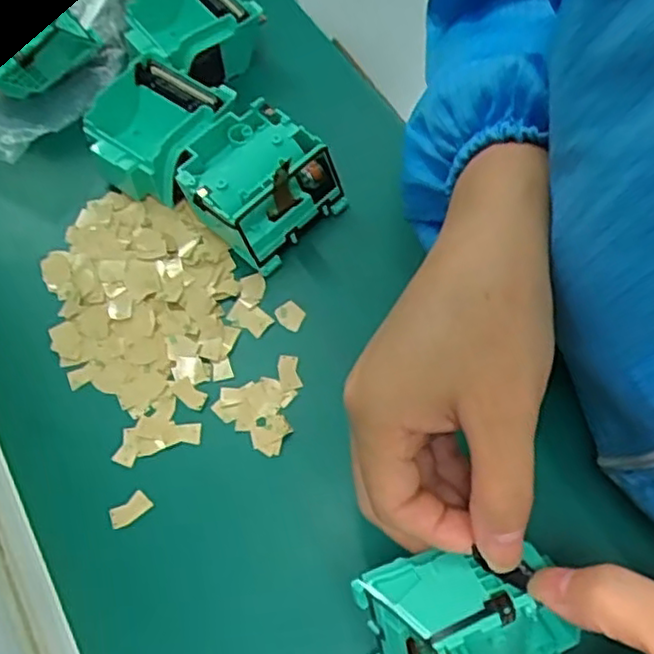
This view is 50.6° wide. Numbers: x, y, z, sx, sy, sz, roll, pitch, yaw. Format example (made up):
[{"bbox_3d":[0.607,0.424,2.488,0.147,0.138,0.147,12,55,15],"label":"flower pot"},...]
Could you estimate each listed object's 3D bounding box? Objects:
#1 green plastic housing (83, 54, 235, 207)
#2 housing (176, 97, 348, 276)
[{"bbox_3d":[-0.102,-0.116,0.416,0.080,0.040,0.072,25,63,11],"label":"green plastic housing"},{"bbox_3d":[-0.041,-0.081,0.398,0.073,0.042,0.072,39,67,17],"label":"housing"}]

